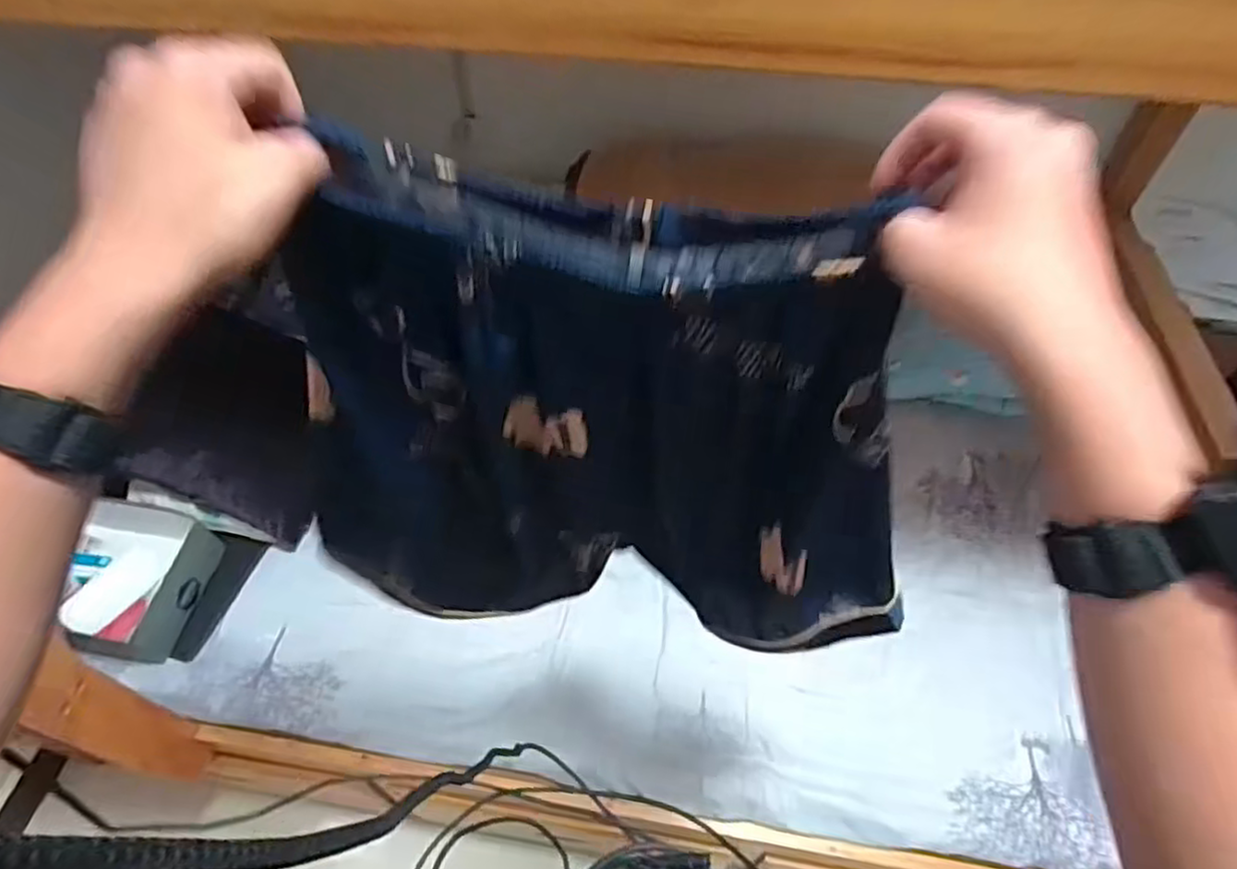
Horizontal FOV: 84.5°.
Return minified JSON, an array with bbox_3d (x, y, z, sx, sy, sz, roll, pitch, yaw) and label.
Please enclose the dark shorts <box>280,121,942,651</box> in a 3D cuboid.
[{"bbox_3d":[0.000,0.022,0.499,0.448,0.429,0.054,6,51,2],"label":"dark shorts"}]

